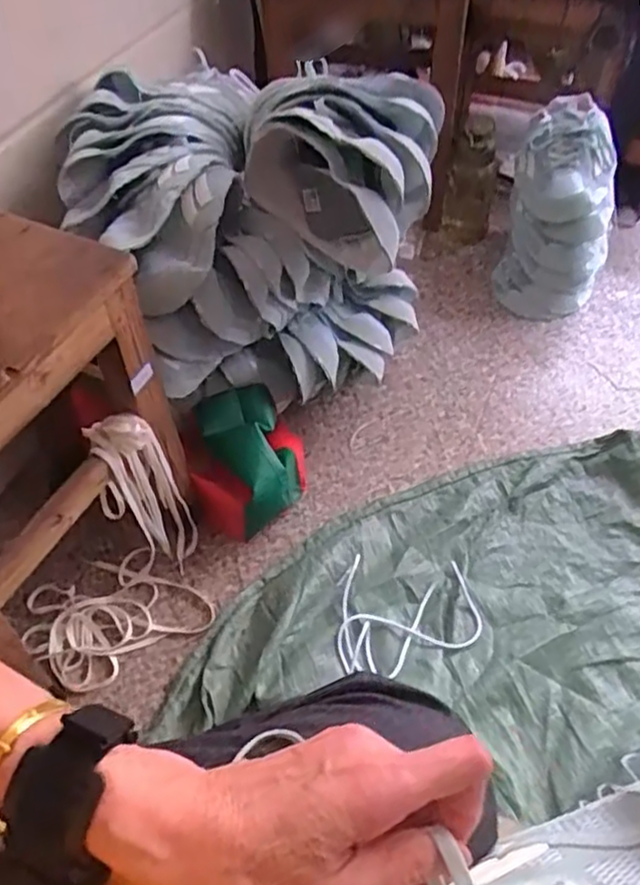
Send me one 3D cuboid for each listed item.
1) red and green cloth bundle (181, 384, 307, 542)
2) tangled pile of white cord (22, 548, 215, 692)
[{"bbox_3d":[-0.099,0.029,0.959,0.162,0.129,0.190,-12,51,-8],"label":"red and green cloth bundle"},{"bbox_3d":[-0.268,0.216,0.891,0.220,0.016,0.167,-24,54,-17],"label":"tangled pile of white cord"}]

